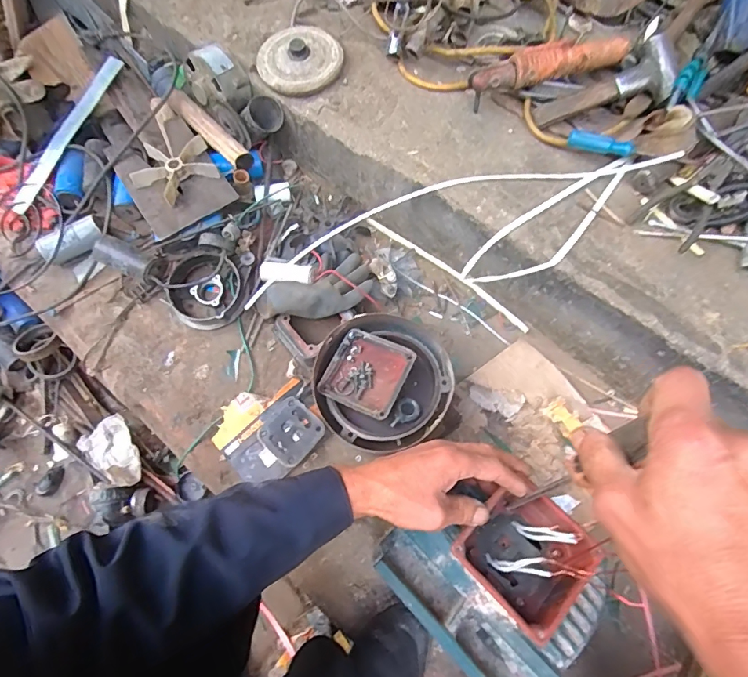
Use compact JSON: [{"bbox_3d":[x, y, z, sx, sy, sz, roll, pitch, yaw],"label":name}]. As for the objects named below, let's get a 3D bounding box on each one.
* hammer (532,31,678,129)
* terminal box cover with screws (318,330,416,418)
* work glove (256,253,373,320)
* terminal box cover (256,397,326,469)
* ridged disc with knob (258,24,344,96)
[{"bbox_3d":[0.335,-0.360,0.649,0.197,0.044,0.092,-19,65,16],"label":"hammer"},{"bbox_3d":[-0.010,0.047,0.637,0.107,0.016,0.111,24,68,11],"label":"terminal box cover with screws"},{"bbox_3d":[-0.087,-0.067,0.714,0.184,0.069,0.086,-27,69,-11],"label":"work glove"},{"bbox_3d":[-0.129,0.140,0.675,0.088,0.015,0.084,41,72,17],"label":"terminal box cover"},{"bbox_3d":[-0.122,-0.483,0.752,0.135,0.031,0.151,10,66,5],"label":"ridged disc with knob"}]

